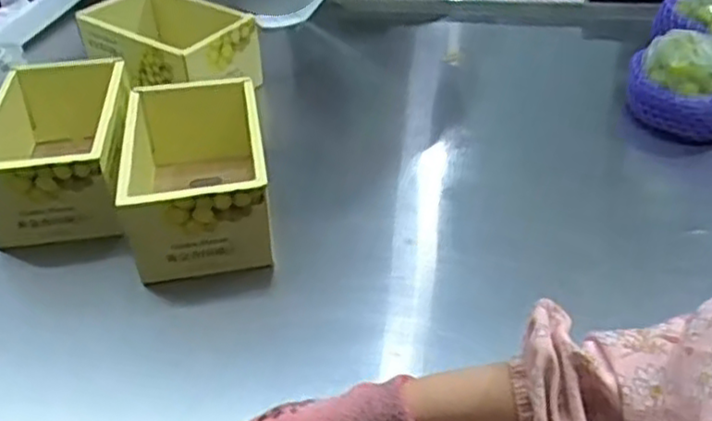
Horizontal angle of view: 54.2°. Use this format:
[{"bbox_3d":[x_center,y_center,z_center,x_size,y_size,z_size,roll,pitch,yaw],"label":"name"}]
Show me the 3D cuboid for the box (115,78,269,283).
[{"bbox_3d":[-0.180,-0.038,0.781,0.150,0.118,0.234,-8,40,-8],"label":"box"}]

